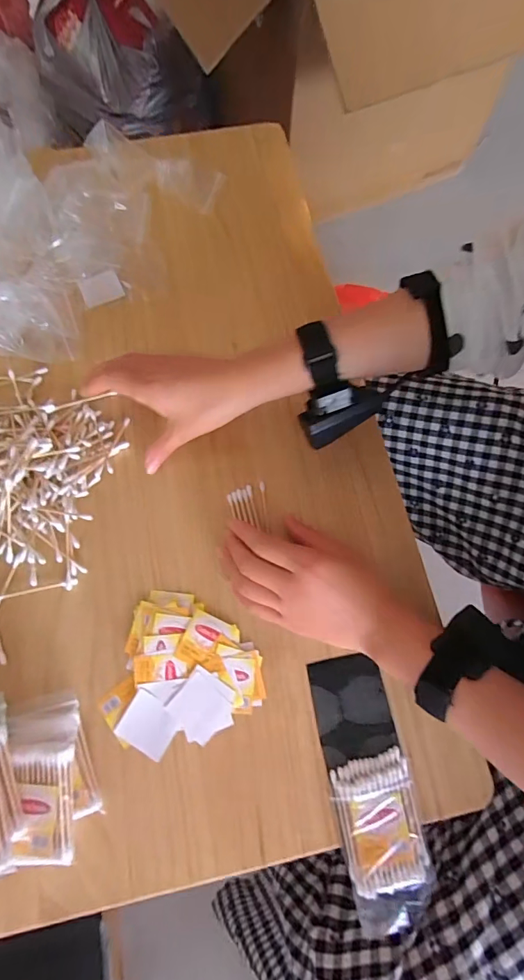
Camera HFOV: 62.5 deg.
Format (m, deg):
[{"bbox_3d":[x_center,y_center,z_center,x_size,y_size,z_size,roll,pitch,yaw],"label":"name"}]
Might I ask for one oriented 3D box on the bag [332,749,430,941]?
[{"bbox_3d":[0.091,0.260,0.322,0.063,0.014,0.108,-12,74,-5],"label":"bag"}]

